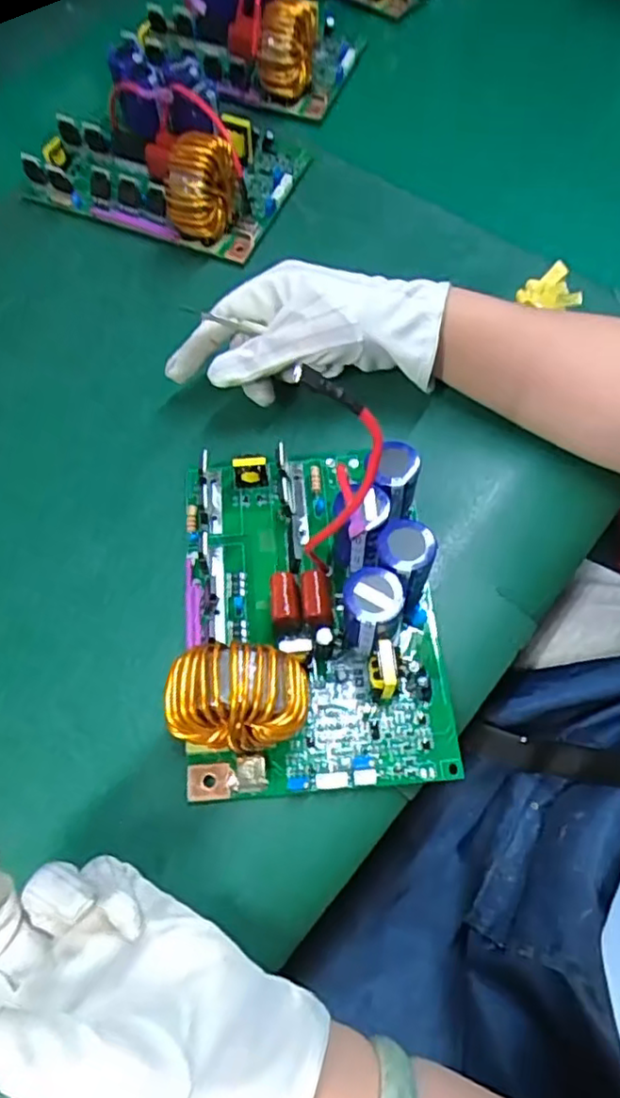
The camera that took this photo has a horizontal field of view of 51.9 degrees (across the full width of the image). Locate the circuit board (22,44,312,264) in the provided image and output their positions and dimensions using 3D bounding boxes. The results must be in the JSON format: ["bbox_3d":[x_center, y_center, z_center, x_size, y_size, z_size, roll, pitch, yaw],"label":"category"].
[{"bbox_3d":[-0.113,-0.312,0.493,0.195,0.065,0.134,21,68,11],"label":"circuit board"}]

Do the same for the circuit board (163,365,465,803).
[{"bbox_3d":[-0.002,0.020,0.331,0.132,0.066,0.193,-5,65,-1],"label":"circuit board"}]

